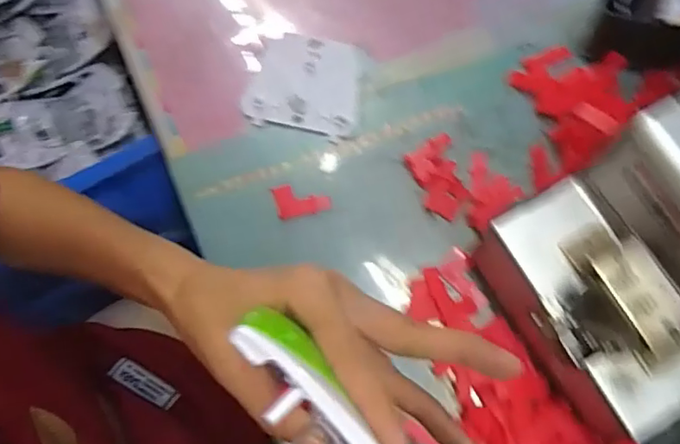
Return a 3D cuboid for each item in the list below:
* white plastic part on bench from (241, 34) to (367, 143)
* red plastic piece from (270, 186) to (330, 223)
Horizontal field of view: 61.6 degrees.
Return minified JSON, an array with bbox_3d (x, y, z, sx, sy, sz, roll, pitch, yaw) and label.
[{"bbox_3d":[-0.024,-0.101,0.409,0.080,0.012,0.068,13,76,8],"label":"white plastic part on bench"},{"bbox_3d":[-0.027,-0.015,0.397,0.038,0.006,0.022,-11,74,1],"label":"red plastic piece"}]

